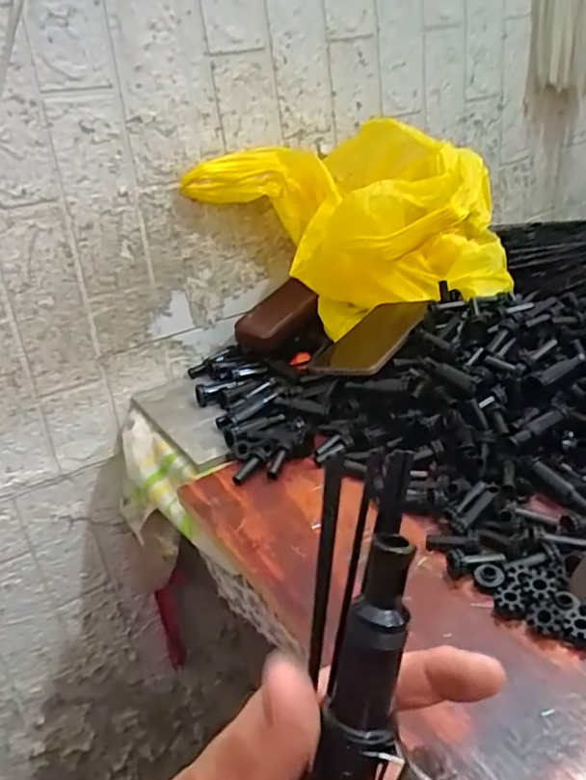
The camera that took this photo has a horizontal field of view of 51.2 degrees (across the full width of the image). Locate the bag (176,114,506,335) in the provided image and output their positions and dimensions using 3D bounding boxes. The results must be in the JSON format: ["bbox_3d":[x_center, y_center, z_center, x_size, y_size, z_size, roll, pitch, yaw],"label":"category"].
[{"bbox_3d":[0.081,-0.173,0.684,0.323,0.188,0.240,16,33,36],"label":"bag"}]

